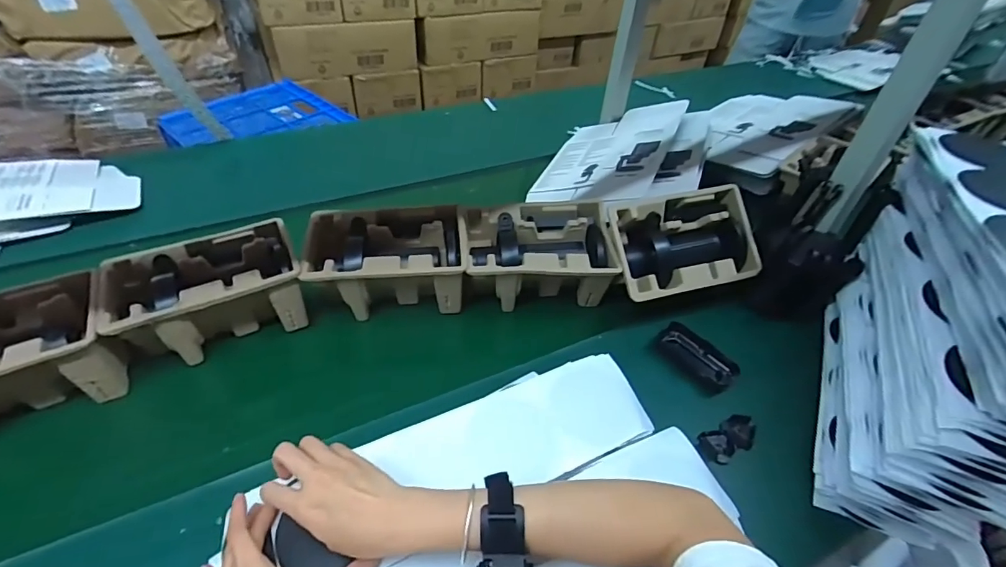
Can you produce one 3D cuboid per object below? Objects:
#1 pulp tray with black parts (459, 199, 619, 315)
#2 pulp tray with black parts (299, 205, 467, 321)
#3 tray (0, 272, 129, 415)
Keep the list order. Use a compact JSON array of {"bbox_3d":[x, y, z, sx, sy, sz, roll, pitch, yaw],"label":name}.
[{"bbox_3d":[0.048,-0.041,0.719,0.210,0.108,0.143,0,44,-6],"label":"pulp tray with black parts"},{"bbox_3d":[-0.167,-0.033,0.692,0.220,0.103,0.132,-1,44,-7],"label":"pulp tray with black parts"},{"bbox_3d":[-0.584,0.090,0.544,0.225,0.098,0.145,-20,49,-25],"label":"tray"}]

